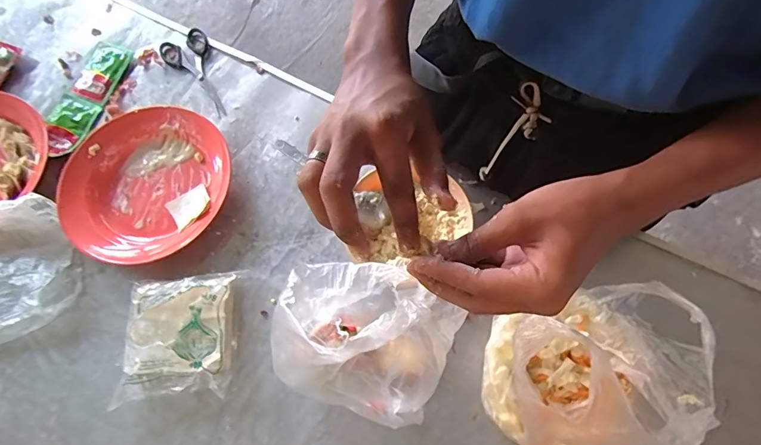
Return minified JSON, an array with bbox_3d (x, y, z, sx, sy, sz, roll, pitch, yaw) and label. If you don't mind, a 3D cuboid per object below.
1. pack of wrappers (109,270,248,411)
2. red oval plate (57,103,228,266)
[{"bbox_3d":[-0.226,0.122,0.456,0.125,0.054,0.137,-1,70,2],"label":"pack of wrappers"},{"bbox_3d":[-0.294,-0.051,0.530,0.206,0.050,0.213,0,70,3],"label":"red oval plate"}]

